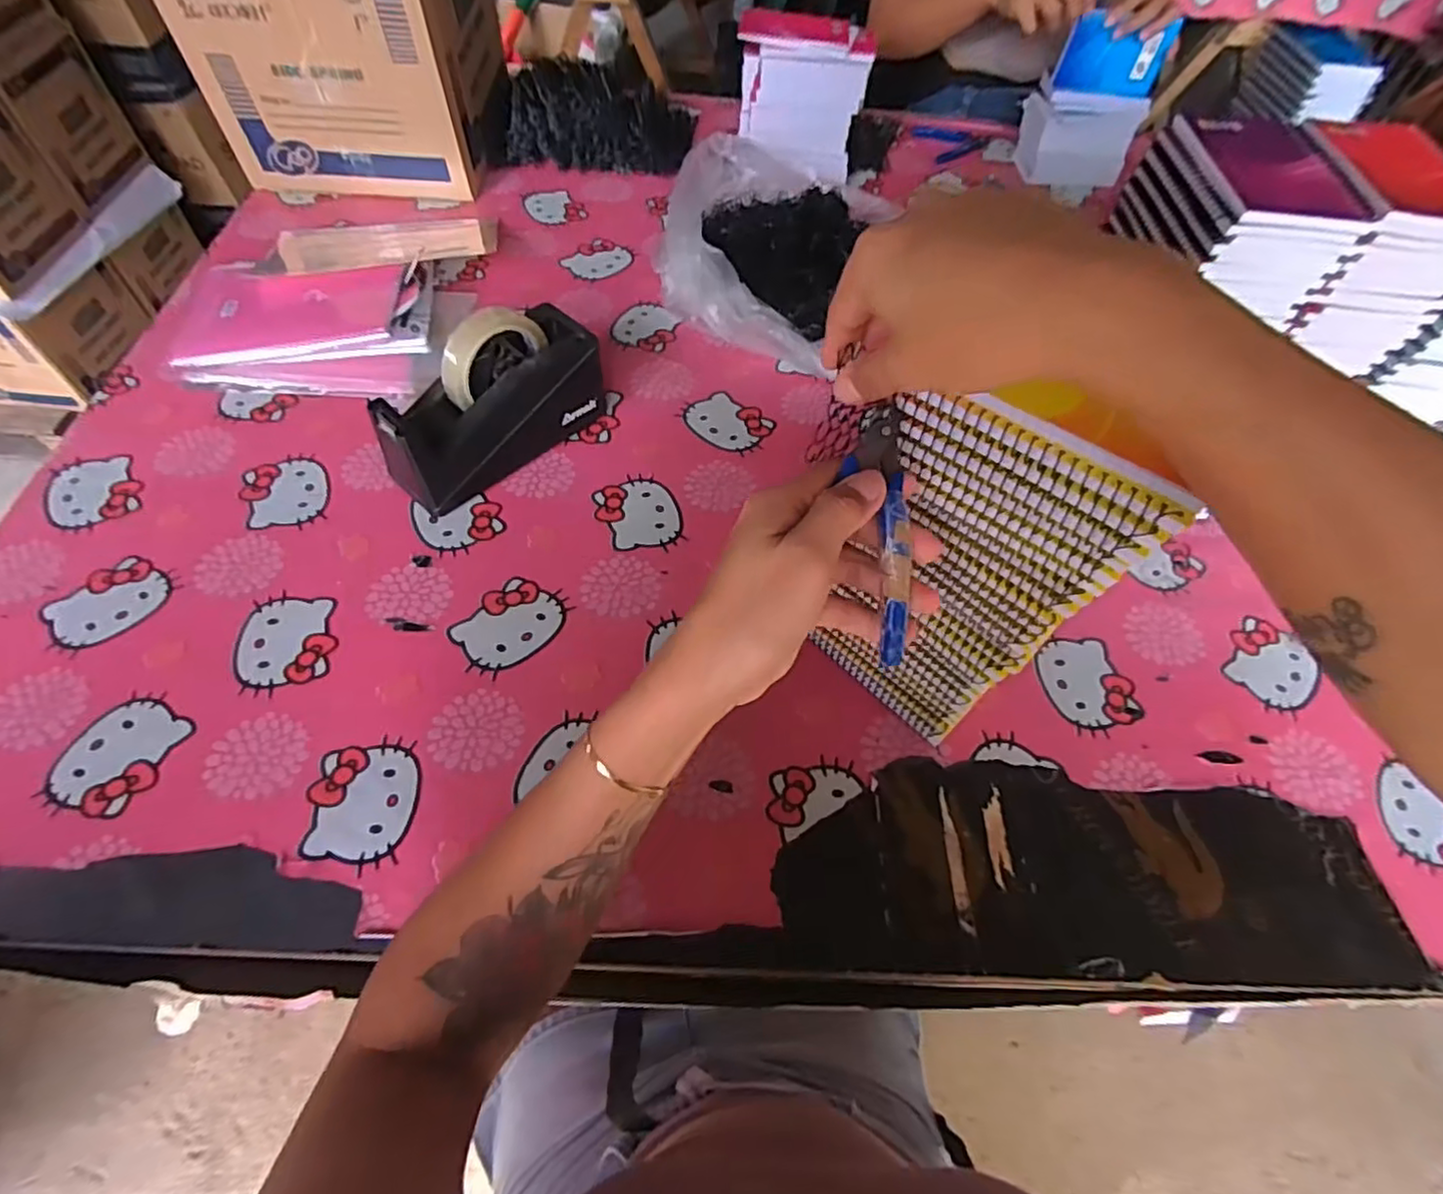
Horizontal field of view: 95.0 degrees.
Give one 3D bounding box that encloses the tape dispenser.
[{"bbox_3d":[-0.201,-0.173,0.587,0.071,0.115,0.200,40,64,20],"label":"tape dispenser"}]

